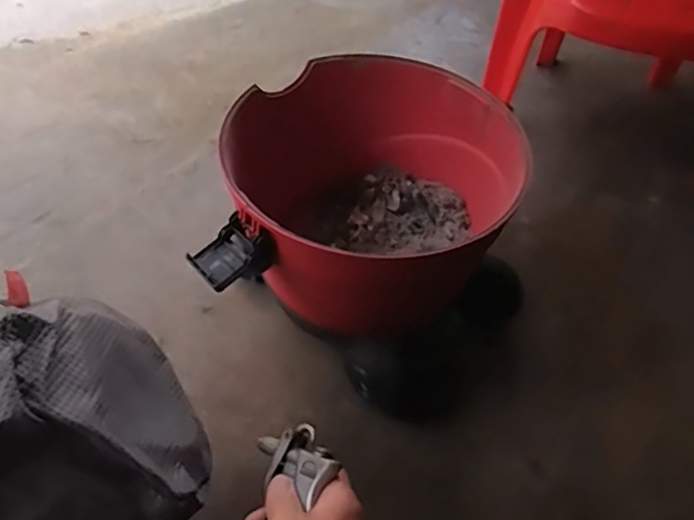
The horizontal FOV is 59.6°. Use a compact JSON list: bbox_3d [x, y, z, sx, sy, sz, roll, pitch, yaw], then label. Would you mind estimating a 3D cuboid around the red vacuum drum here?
[{"bbox_3d":[0.037,-0.029,0.804,0.378,0.286,0.392,4,51,-2],"label":"red vacuum drum"}]

